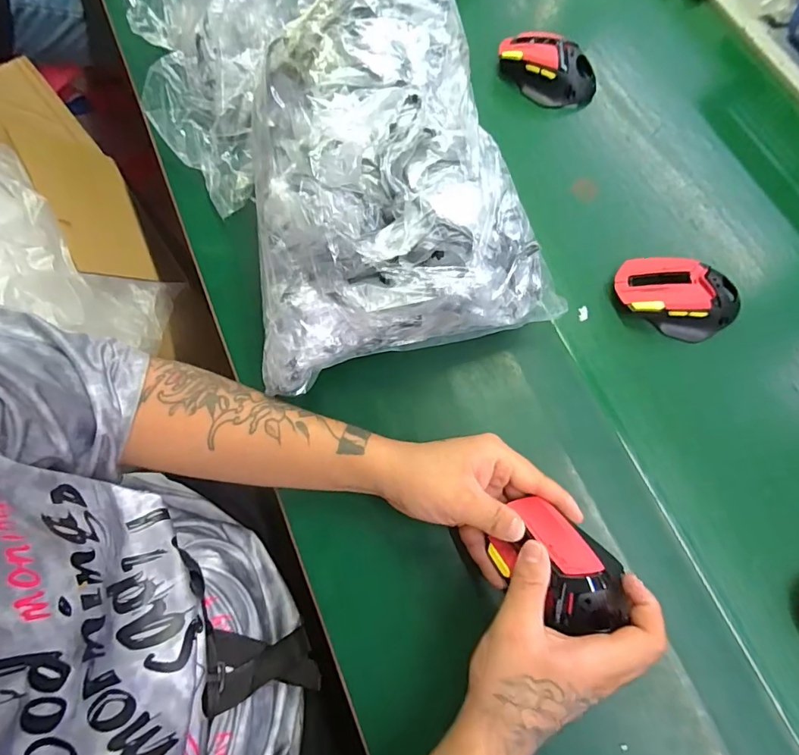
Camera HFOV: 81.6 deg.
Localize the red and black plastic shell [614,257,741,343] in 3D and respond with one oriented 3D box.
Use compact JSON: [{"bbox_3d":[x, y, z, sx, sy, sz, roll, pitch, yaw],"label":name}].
[{"bbox_3d":[0.266,-0.076,0.444,0.112,0.035,0.065,17,74,5],"label":"red and black plastic shell"}]

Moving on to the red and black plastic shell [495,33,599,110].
[{"bbox_3d":[0.168,-0.353,0.533,0.115,0.060,0.050,30,75,8],"label":"red and black plastic shell"}]

